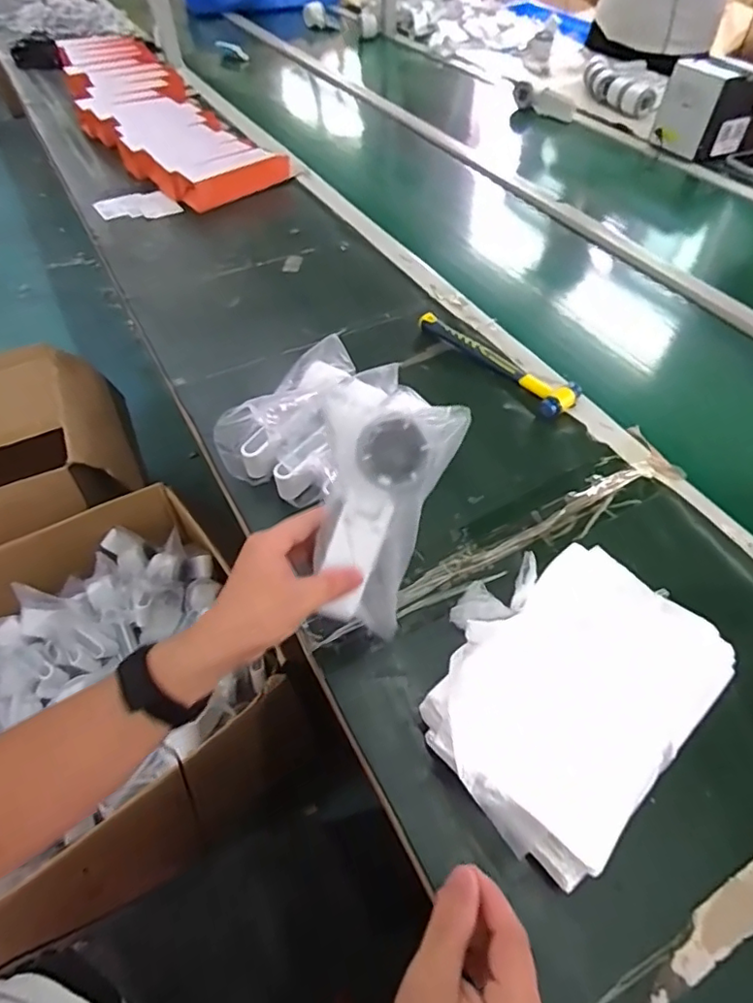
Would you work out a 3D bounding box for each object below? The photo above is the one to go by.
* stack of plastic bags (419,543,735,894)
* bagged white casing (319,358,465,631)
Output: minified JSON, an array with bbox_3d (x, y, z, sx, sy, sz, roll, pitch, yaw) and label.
[{"bbox_3d":[0.142,0.141,0.456,0.228,0.059,0.195,-38,61,-25],"label":"stack of plastic bags"},{"bbox_3d":[0.007,0.007,0.445,0.098,0.208,0.042,9,15,8],"label":"bagged white casing"}]

